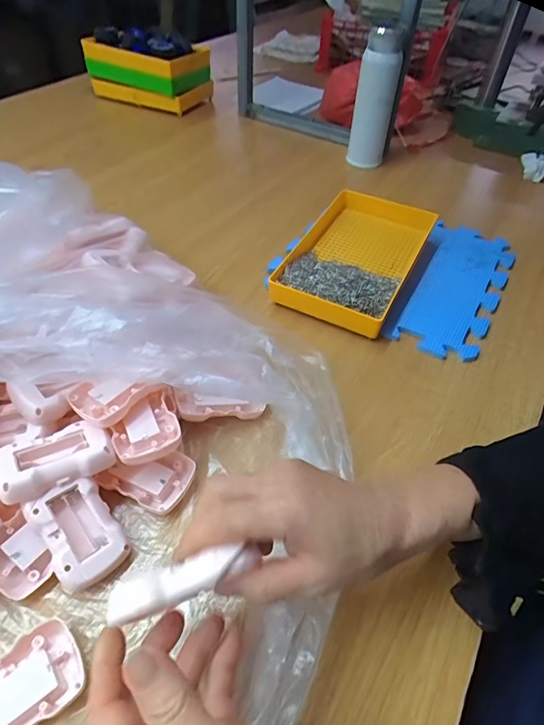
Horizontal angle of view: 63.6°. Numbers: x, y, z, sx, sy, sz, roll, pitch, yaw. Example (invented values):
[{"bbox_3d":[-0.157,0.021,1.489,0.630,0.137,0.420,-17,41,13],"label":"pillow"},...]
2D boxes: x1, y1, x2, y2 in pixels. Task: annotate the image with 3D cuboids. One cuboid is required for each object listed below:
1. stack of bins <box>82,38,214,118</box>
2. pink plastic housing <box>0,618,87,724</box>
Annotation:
[{"bbox_3d":[-0.285,-0.673,1.022,0.258,0.114,0.161,27,53,20],"label":"stack of bins"},{"bbox_3d":[-0.169,0.215,0.283,0.087,0.013,0.052,-32,57,-27],"label":"pink plastic housing"}]

